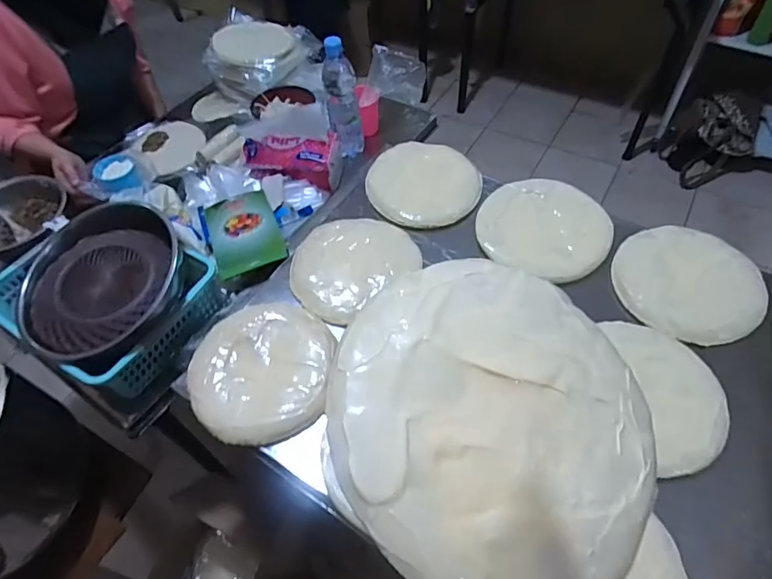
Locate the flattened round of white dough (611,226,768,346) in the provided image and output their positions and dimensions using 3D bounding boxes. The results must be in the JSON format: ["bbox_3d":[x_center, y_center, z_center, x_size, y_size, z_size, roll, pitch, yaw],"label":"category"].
[{"bbox_3d":[0.435,-0.016,0.696,0.171,0.041,0.197,-30,58,-17],"label":"flattened round of white dough"}]

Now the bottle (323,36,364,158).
[{"bbox_3d":[-0.084,-0.362,0.948,0.059,0.228,0.068,-6,54,0],"label":"bottle"}]

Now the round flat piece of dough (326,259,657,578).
[{"bbox_3d":[0.065,0.066,0.262,0.182,0.014,0.186,9,57,-14],"label":"round flat piece of dough"}]

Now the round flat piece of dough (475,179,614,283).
[{"bbox_3d":[0.262,-0.112,0.777,0.197,0.044,0.195,-2,54,3],"label":"round flat piece of dough"}]

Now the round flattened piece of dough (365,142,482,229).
[{"bbox_3d":[0.063,-0.192,0.859,0.190,0.024,0.197,-2,54,3],"label":"round flattened piece of dough"}]

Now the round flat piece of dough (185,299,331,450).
[{"bbox_3d":[-0.168,0.106,0.644,0.184,0.039,0.187,-2,54,3],"label":"round flat piece of dough"}]

